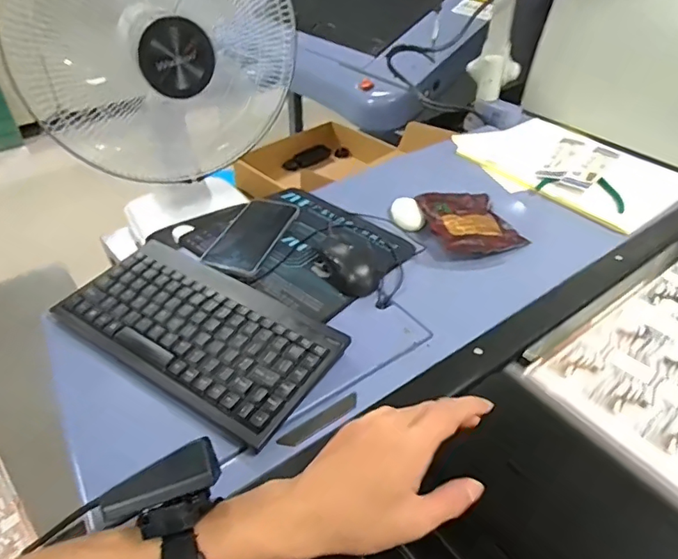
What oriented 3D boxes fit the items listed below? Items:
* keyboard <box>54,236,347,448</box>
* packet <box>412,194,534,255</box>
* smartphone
[{"bbox_3d":[-0.149,0.052,0.518,0.284,0.031,0.143,24,45,24],"label":"keyboard"},{"bbox_3d":[0.191,-0.083,0.726,0.121,0.019,0.155,-7,41,-10],"label":"packet"},{"bbox_3d":[-0.115,-0.062,0.667,0.077,0.010,0.169,13,41,13],"label":"smartphone"}]

